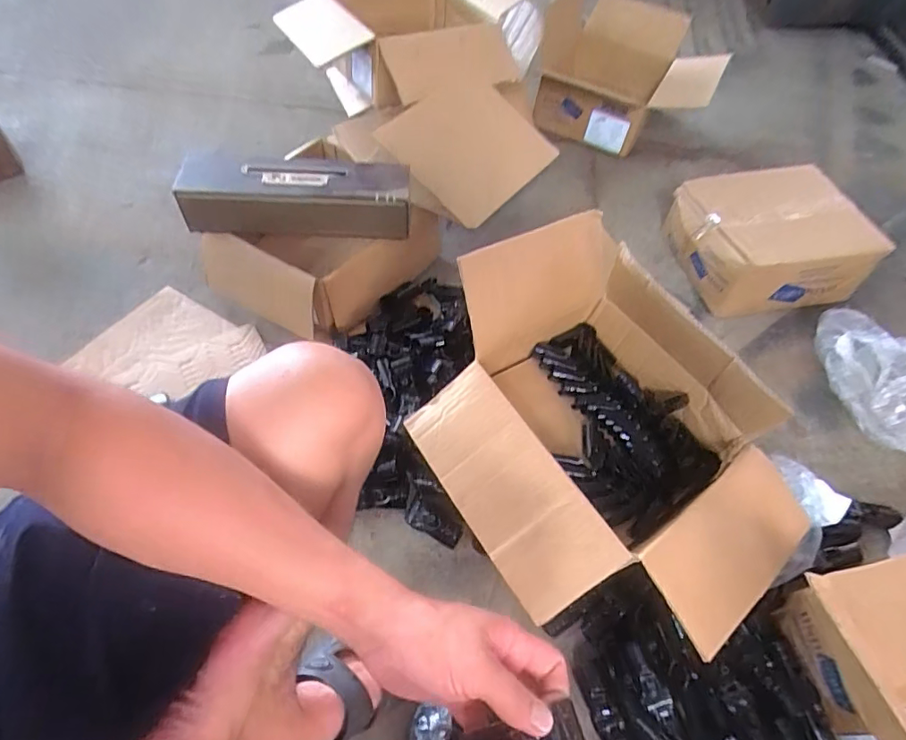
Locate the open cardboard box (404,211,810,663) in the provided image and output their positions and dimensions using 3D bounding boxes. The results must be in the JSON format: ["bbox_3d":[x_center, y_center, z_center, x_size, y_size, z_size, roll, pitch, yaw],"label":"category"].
[{"bbox_3d":[0.191,0.073,0.661,0.385,0.225,0.479,-28,61,-21],"label":"open cardboard box"}]

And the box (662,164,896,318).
[{"bbox_3d":[0.655,-0.283,1.093,0.341,0.136,0.295,-7,55,-9],"label":"box"}]

